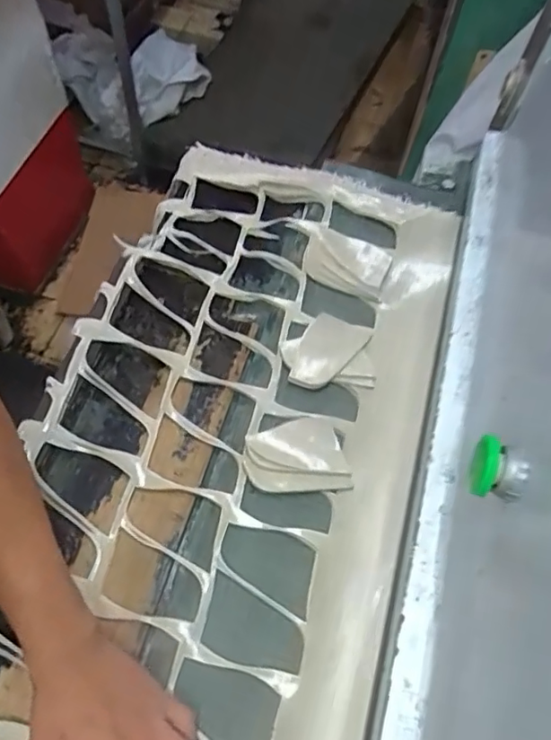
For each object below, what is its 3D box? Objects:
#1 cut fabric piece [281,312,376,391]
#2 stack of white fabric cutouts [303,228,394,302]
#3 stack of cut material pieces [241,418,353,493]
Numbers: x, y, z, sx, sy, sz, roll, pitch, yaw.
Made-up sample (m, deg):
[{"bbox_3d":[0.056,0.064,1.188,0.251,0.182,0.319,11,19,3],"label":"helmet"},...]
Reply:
[{"bbox_3d":[0.060,-0.019,0.604,0.099,0.029,0.075,-3,64,-7],"label":"cut fabric piece"},{"bbox_3d":[0.087,-0.134,0.674,0.102,0.018,0.079,22,63,6],"label":"stack of white fabric cutouts"},{"bbox_3d":[0.021,0.079,0.545,0.100,0.035,0.074,1,63,-5],"label":"stack of cut material pieces"}]

